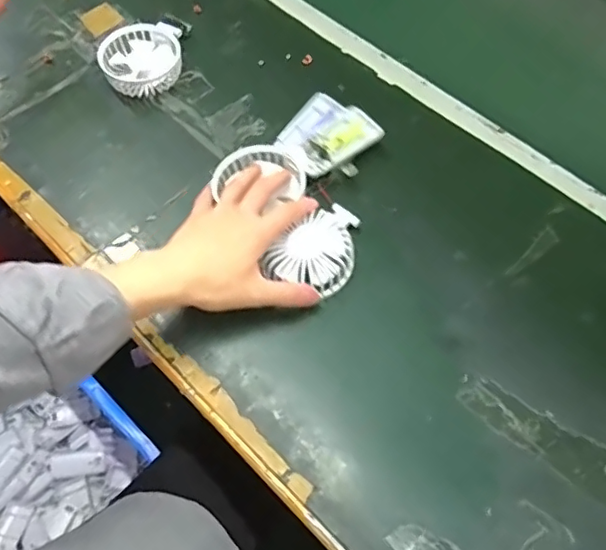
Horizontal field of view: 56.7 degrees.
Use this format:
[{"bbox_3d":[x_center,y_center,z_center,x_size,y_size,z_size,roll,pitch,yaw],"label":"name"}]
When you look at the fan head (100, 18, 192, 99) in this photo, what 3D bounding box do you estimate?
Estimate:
[{"bbox_3d":[-0.179,-0.253,0.653,0.104,0.031,0.092,-16,63,-8],"label":"fan head"}]

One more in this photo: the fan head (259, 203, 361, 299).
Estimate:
[{"bbox_3d":[0.013,-0.030,0.525,0.071,0.027,0.093,15,63,8],"label":"fan head"}]

